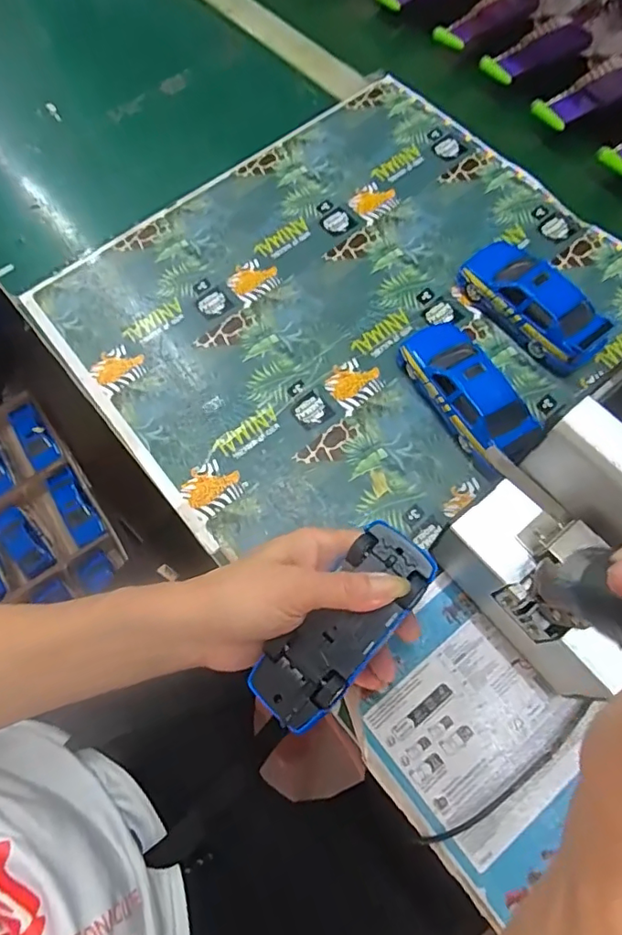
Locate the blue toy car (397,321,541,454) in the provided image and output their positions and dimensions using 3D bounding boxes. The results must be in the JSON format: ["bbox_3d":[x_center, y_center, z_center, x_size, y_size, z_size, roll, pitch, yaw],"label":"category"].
[{"bbox_3d":[0.116,-0.059,0.406,0.049,0.043,0.124,-25,70,-7],"label":"blue toy car"}]

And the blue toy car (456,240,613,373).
[{"bbox_3d":[0.180,-0.132,0.431,0.048,0.043,0.127,-32,71,-9],"label":"blue toy car"}]

